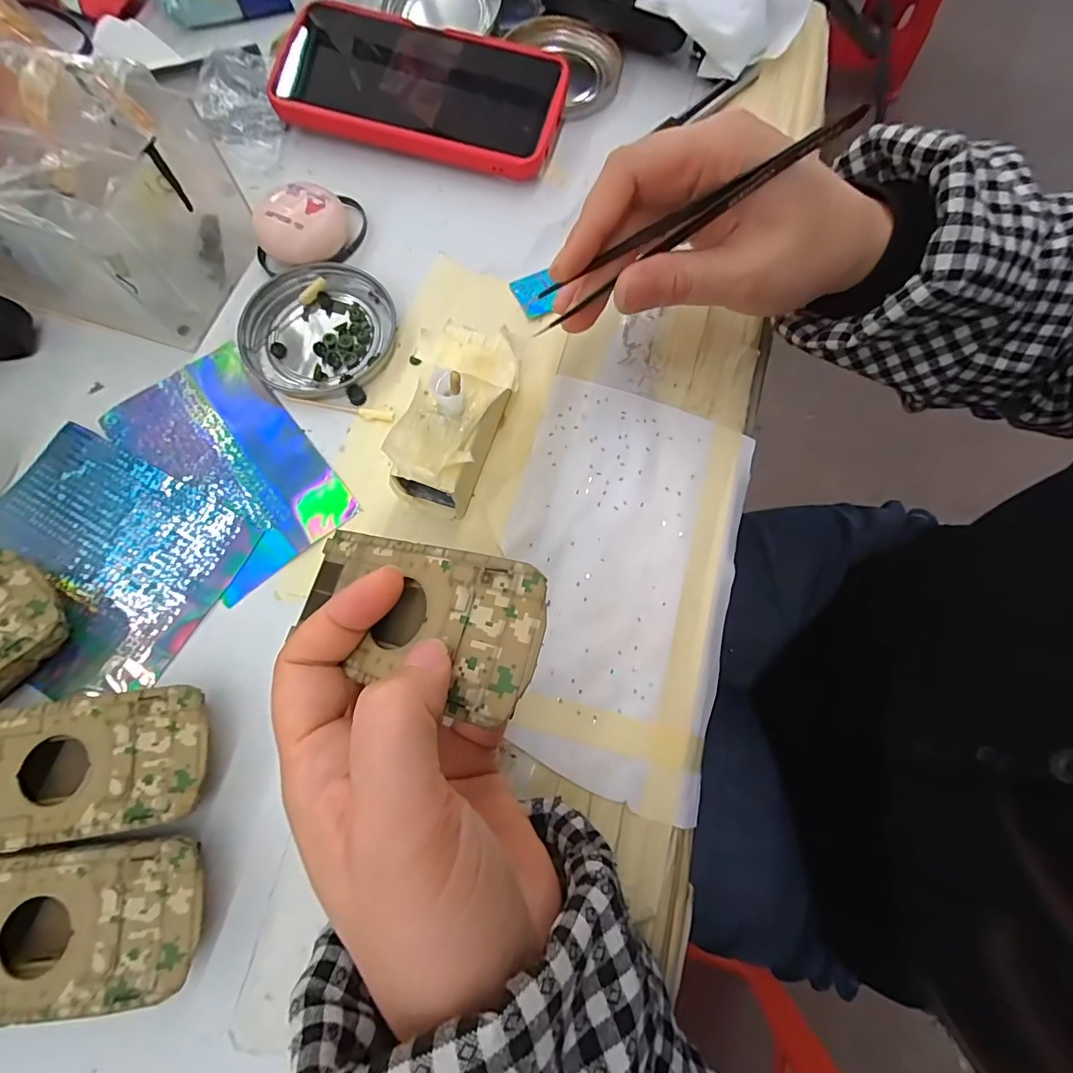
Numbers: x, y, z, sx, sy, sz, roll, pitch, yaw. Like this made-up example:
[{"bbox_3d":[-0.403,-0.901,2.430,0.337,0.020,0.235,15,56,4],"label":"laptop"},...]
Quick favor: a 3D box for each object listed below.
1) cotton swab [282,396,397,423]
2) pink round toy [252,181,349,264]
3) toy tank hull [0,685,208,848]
[{"bbox_3d":[-0.100,-0.065,0.251,0.056,0.004,0.007,7,75,1],"label":"cotton swab"},{"bbox_3d":[-0.128,-0.169,0.270,0.043,0.023,0.040,0,75,-1],"label":"pink round toy"},{"bbox_3d":[-0.178,0.089,0.196,0.095,0.025,0.049,-7,75,-3],"label":"toy tank hull"}]

